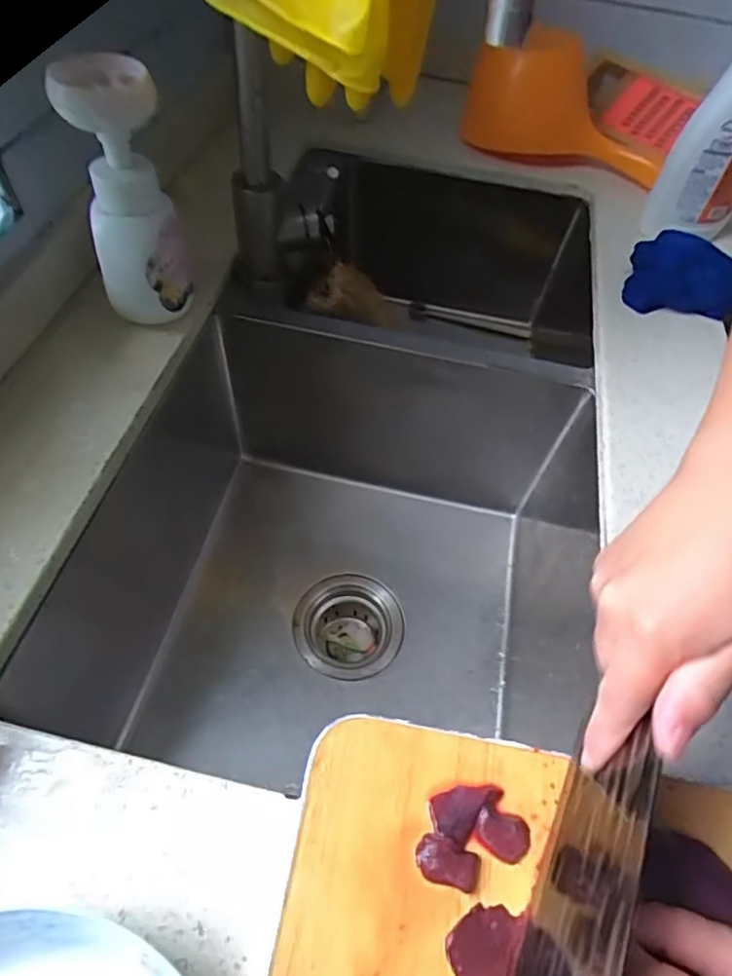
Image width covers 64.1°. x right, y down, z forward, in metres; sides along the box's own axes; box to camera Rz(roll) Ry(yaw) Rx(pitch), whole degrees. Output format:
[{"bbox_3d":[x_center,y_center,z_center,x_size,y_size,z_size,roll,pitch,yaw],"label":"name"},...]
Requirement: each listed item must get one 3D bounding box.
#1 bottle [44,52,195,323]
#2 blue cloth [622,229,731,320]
[{"bbox_3d":[-0.176,-0.209,0.443,0.067,0.181,0.069,-13,57,-14],"label":"bottle"},{"bbox_3d":[0.302,-0.206,0.558,0.098,0.059,0.065,8,55,-1],"label":"blue cloth"}]

